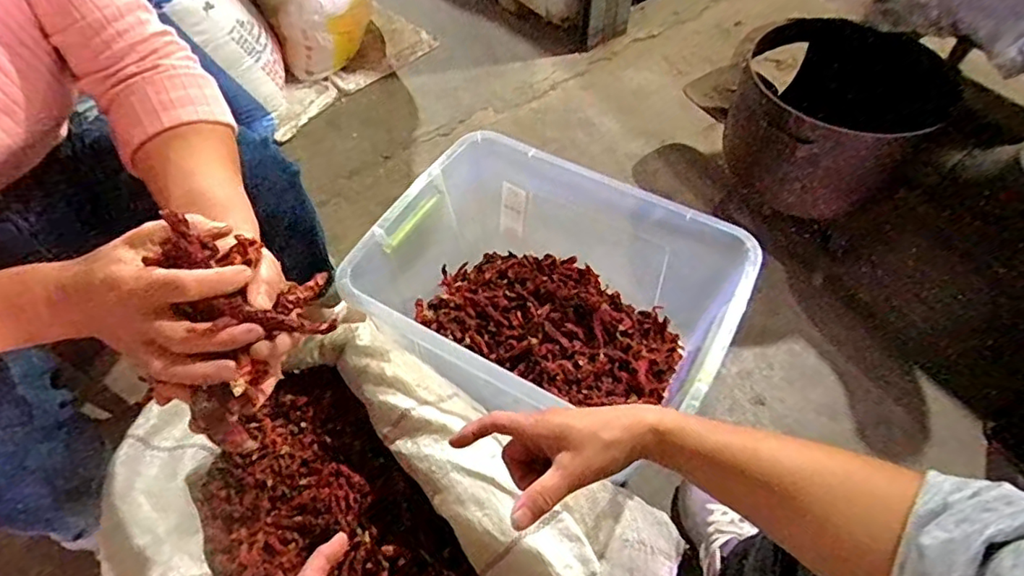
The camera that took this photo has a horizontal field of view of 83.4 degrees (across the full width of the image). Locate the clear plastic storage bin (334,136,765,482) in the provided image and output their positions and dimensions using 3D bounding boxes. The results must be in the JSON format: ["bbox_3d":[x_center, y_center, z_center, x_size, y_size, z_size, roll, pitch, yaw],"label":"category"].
[{"bbox_3d":[0.041,0.023,0.858,0.487,0.252,0.364,26,60,17],"label":"clear plastic storage bin"}]

